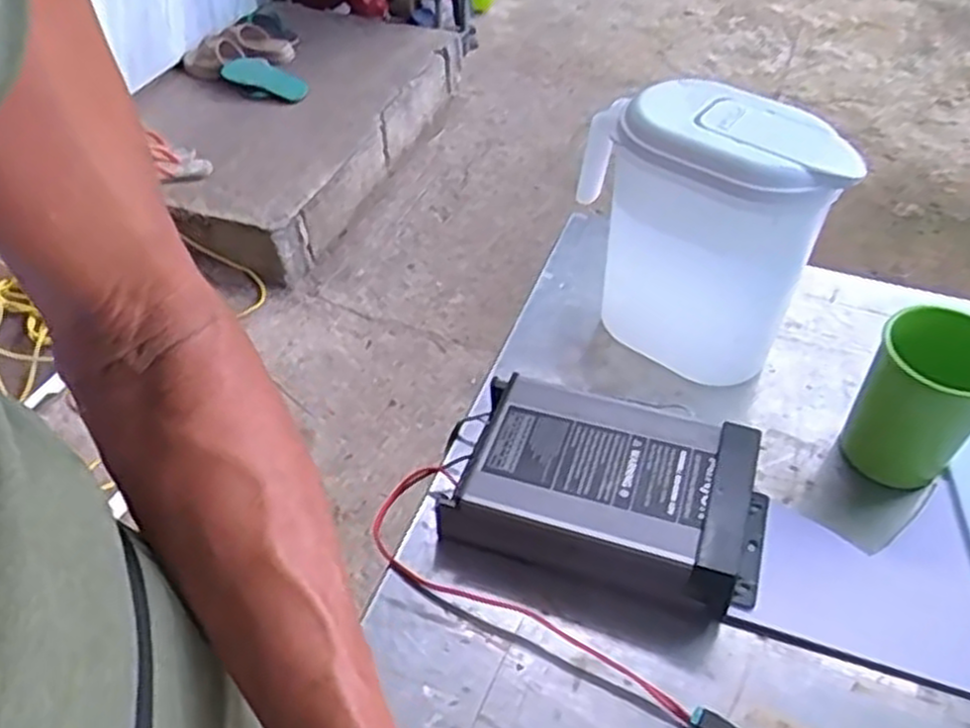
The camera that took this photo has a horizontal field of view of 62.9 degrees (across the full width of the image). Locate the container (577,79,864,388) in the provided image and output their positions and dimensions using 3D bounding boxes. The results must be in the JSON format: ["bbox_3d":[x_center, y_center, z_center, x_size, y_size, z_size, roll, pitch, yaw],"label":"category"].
[{"bbox_3d":[0.138,-0.086,0.546,0.172,0.187,0.076,30,53,26],"label":"container"}]

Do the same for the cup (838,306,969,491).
[{"bbox_3d":[0.275,0.029,0.504,0.069,0.108,0.069,0,46,0],"label":"cup"}]

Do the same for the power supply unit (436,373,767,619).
[{"bbox_3d":[0.079,0.080,0.493,0.182,0.055,0.106,14,48,13],"label":"power supply unit"}]

